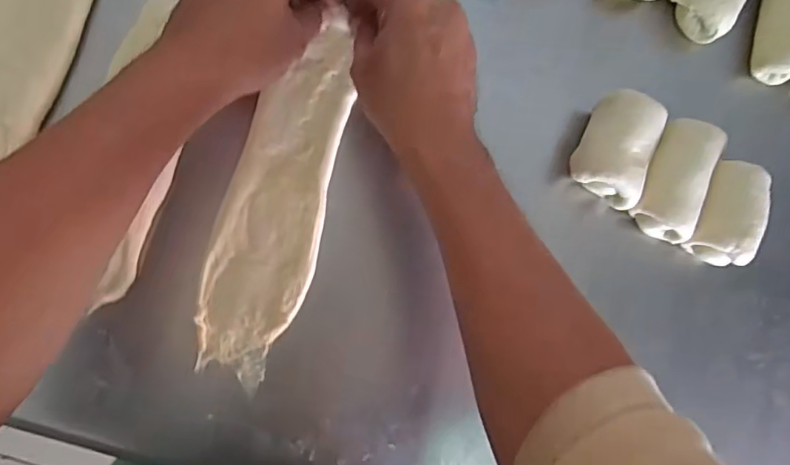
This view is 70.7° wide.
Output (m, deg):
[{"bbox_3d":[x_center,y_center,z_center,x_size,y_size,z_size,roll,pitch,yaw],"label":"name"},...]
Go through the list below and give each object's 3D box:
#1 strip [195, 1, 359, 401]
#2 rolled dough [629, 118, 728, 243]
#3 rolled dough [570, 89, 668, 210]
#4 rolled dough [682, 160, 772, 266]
[{"bbox_3d":[-0.079,-0.027,0.389,0.068,0.011,0.253,17,86,-9],"label":"strip"},{"bbox_3d":[0.210,-0.041,0.429,0.044,0.057,0.085,23,84,-7],"label":"rolled dough"},{"bbox_3d":[0.164,-0.062,0.423,0.049,0.058,0.074,20,84,-9],"label":"rolled dough"},{"bbox_3d":[0.256,-0.016,0.438,0.045,0.051,0.076,20,84,-9],"label":"rolled dough"}]

